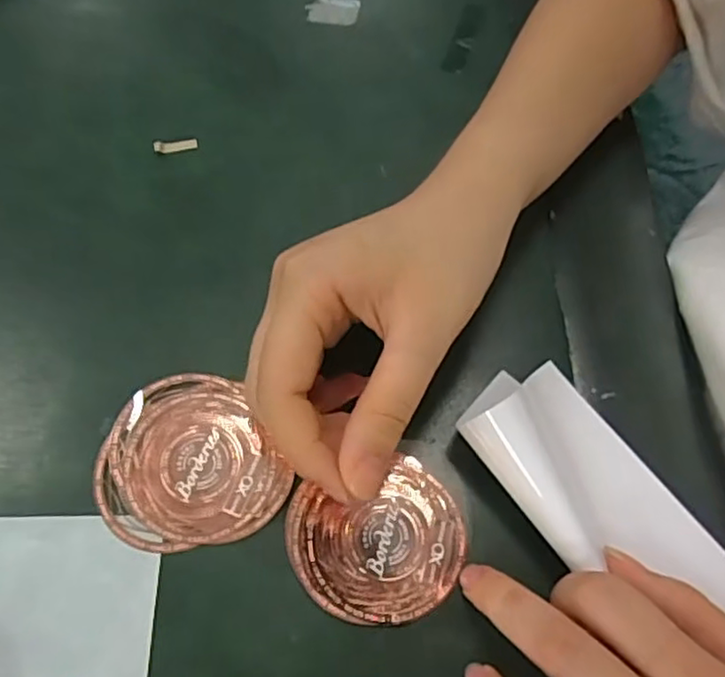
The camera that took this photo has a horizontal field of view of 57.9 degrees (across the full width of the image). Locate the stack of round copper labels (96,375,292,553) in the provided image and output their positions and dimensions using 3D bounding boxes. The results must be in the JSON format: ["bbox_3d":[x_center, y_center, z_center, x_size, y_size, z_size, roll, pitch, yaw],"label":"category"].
[{"bbox_3d":[-0.073,0.051,0.266,0.068,0.004,0.073,-28,69,-13],"label":"stack of round copper labels"}]

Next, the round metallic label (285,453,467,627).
[{"bbox_3d":[0.007,0.079,0.252,0.066,0.004,0.056,-18,67,-9],"label":"round metallic label"}]

